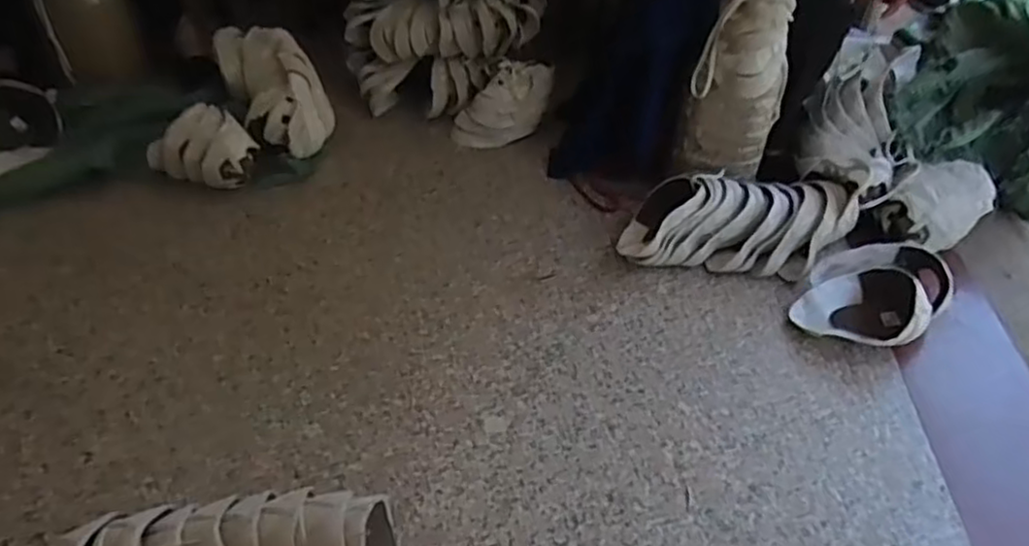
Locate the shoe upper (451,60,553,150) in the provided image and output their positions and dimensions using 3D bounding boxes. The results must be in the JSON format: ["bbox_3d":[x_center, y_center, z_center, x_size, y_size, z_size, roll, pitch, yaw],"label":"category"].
[{"bbox_3d":[-0.025,-0.387,1.581,0.235,0.138,0.118,-30,49,-33],"label":"shoe upper"}]

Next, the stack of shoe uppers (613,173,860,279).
[{"bbox_3d":[0.418,-0.089,1.284,0.447,0.127,0.179,-1,39,-4],"label":"stack of shoe uppers"}]

